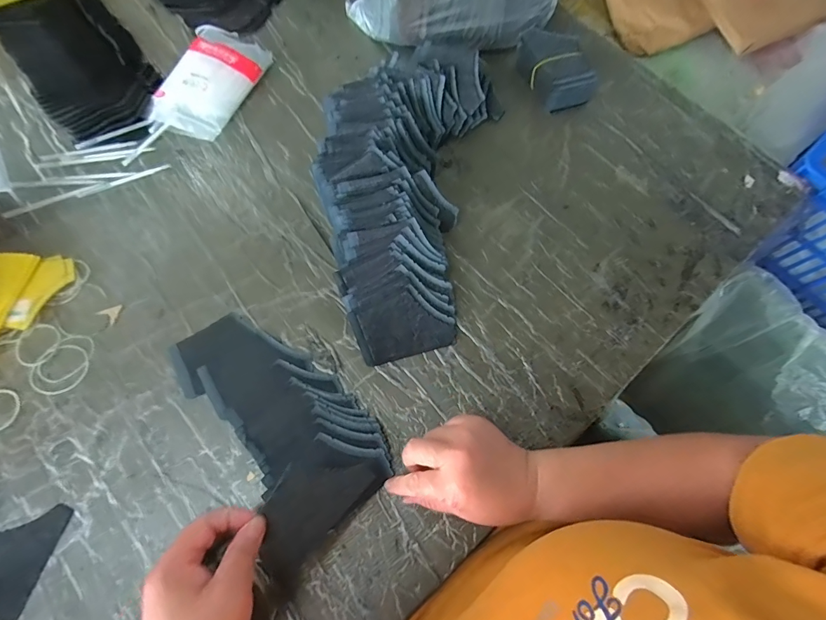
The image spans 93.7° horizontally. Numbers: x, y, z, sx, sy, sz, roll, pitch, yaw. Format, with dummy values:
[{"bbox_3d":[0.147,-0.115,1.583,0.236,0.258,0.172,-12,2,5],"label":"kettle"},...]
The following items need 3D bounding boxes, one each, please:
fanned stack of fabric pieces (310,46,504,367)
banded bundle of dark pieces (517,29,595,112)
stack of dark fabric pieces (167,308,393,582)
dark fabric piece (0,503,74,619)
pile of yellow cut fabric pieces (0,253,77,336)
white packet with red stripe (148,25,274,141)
[{"bbox_3d":[-0.019,-0.153,0.467,0.204,0.065,0.418,13,68,2],"label":"fanned stack of fabric pieces"},{"bbox_3d":[0.203,-0.342,0.551,0.086,0.050,0.116,-26,72,-11],"label":"banded bundle of dark pieces"},{"bbox_3d":[-0.141,0.104,0.390,0.134,0.023,0.242,-41,73,-15],"label":"stack of dark fabric pieces"},{"bbox_3d":[-0.357,0.221,0.345,0.062,0.004,0.091,14,68,2],"label":"dark fabric piece"},{"bbox_3d":[-0.436,-0.011,0.420,0.109,0.021,0.118,-14,70,-9],"label":"pile of yellow cut fabric pieces"},{"bbox_3d":[-0.277,-0.318,0.529,0.103,0.027,0.183,19,69,4],"label":"white packet with red stripe"}]

